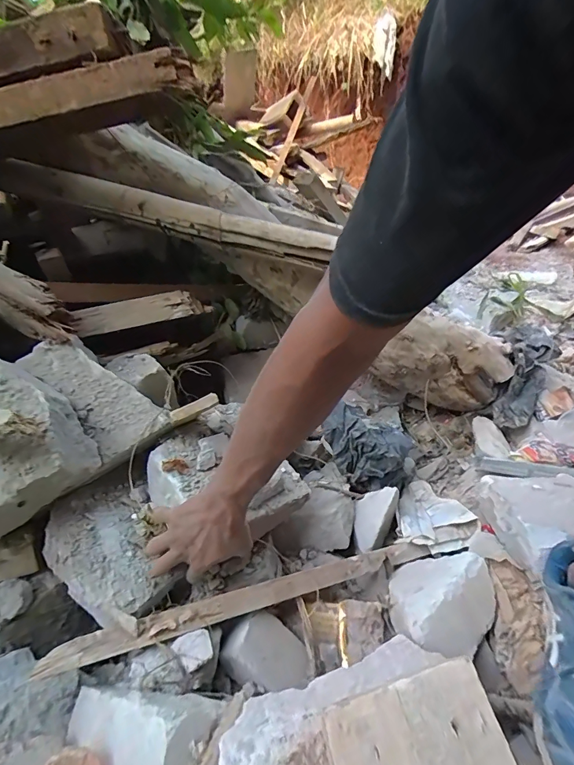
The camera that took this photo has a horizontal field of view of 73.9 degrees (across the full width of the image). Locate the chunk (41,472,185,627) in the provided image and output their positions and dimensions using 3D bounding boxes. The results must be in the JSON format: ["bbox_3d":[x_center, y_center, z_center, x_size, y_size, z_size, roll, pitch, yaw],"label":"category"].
[{"bbox_3d":[-0.237,0.216,0.509,0.126,0.080,0.187,-18,56,-44],"label":"chunk"}]

